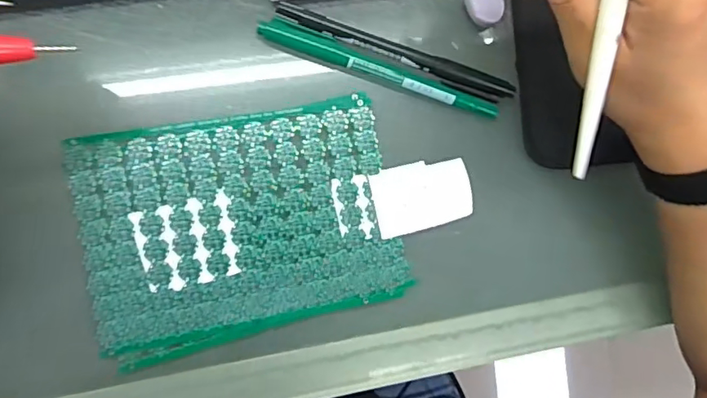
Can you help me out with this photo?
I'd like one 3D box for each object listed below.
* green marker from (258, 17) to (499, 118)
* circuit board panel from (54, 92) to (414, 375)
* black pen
[{"bbox_3d":[0.016,-0.073,0.303,0.138,0.008,0.013,18,87,-9],"label":"green marker"},{"bbox_3d":[-0.059,0.015,0.296,0.162,0.006,0.118,-11,92,-10],"label":"circuit board panel"},{"bbox_3d":[0.025,-0.082,0.303,0.138,0.008,0.010,17,87,-9],"label":"black pen"}]

